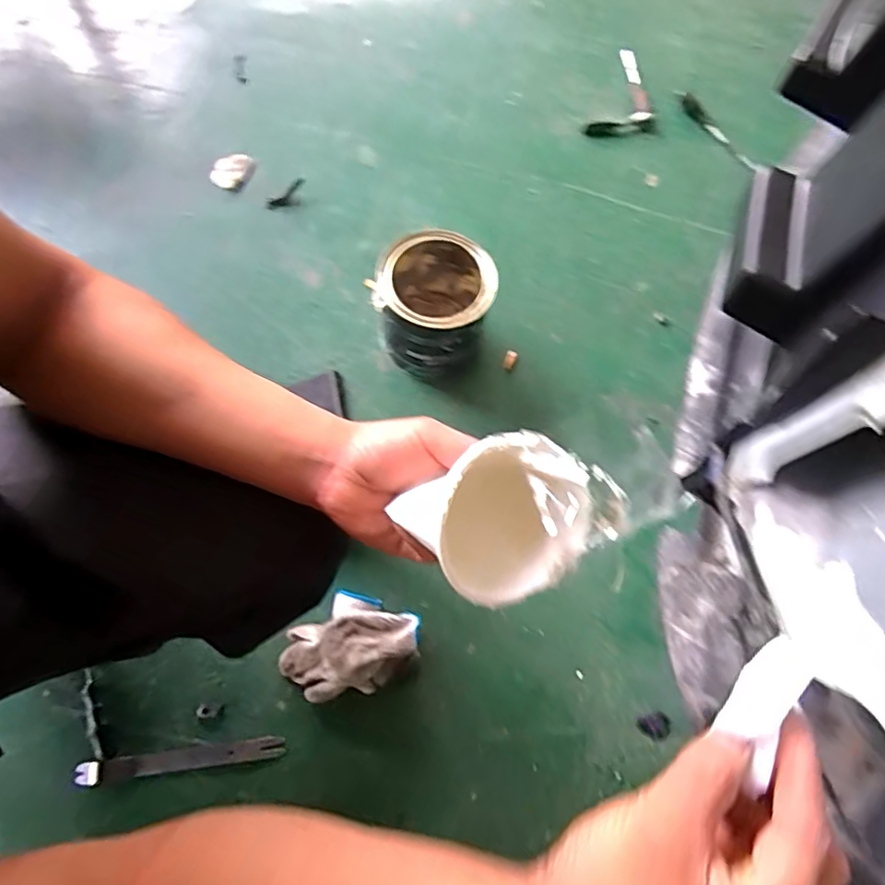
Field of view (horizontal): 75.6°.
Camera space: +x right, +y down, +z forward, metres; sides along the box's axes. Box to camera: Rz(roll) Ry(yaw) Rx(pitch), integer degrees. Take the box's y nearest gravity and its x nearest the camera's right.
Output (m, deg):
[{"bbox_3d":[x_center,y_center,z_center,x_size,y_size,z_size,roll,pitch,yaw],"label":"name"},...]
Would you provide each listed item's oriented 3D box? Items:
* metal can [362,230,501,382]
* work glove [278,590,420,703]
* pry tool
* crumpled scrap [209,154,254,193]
[{"bbox_3d":[-0.013,-0.201,0.843,0.158,0.162,0.160,2,69,-5],"label":"metal can"},{"bbox_3d":[-0.112,0.253,0.703,0.159,0.070,0.117,-38,77,-18],"label":"work glove"},{"bbox_3d":[-0.306,0.372,0.665,0.226,0.021,0.026,-4,69,-7],"label":"pry tool"},{"bbox_3d":[-0.371,-0.477,1.008,0.074,0.024,0.058,-18,72,-12],"label":"crumpled scrap"}]

